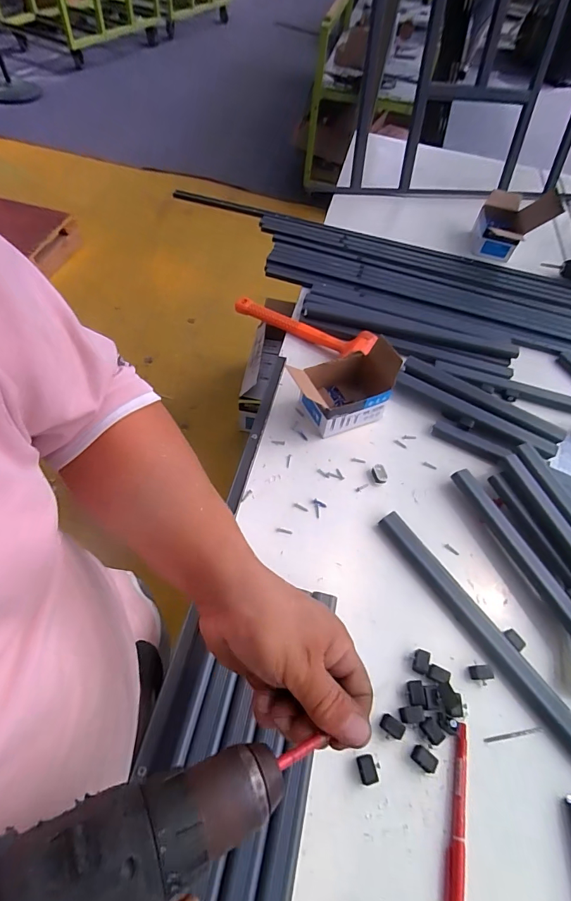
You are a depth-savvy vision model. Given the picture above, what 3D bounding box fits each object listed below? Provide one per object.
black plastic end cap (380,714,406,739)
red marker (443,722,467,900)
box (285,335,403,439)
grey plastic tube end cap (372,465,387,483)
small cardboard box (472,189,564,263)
[{"bbox_3d":[0.108,0.277,0.417,0.025,0.009,0.015,27,58,14],"label":"black plastic end cap"},{"bbox_3d":[0.160,0.333,0.384,0.014,0.009,0.137,16,56,7],"label":"red marker"},{"bbox_3d":[0.089,-0.089,0.619,0.160,0.081,0.091,-18,59,-16],"label":"box"},{"bbox_3d":[0.130,0.033,0.581,0.017,0.009,0.028,-6,56,-9],"label":"grey plastic tube end cap"},{"bbox_3d":[0.512,-0.522,0.935,0.143,0.103,0.208,24,57,9],"label":"small cardboard box"}]

